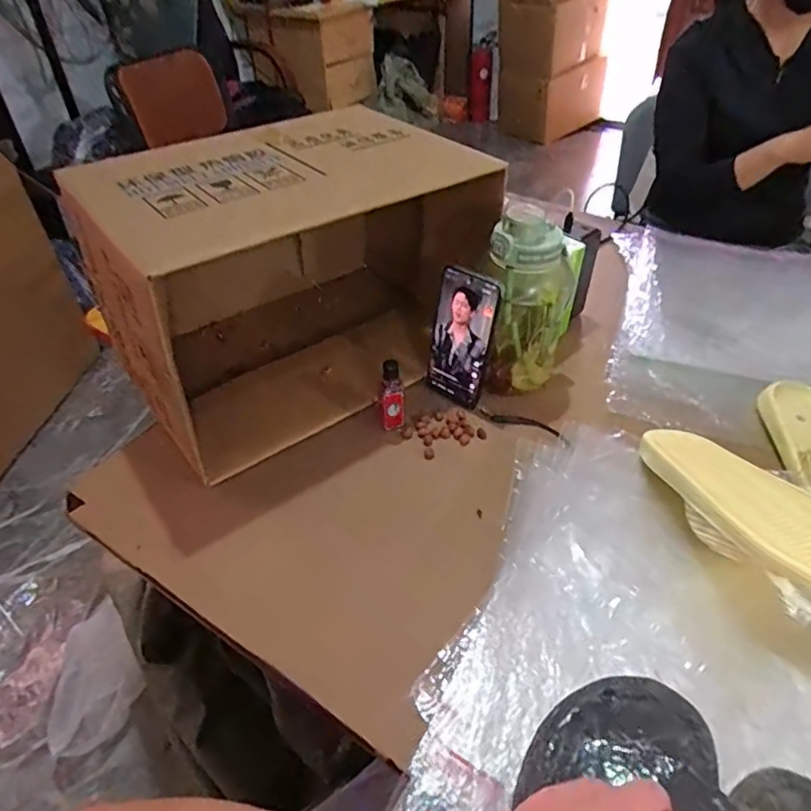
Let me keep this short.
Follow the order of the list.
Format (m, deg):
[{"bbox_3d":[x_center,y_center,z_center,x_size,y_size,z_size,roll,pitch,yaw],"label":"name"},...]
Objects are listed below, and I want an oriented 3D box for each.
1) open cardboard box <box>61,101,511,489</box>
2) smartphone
[{"bbox_3d":[-0.140,-0.150,0.673,0.370,0.263,0.283,-26,47,-25],"label":"open cardboard box"},{"bbox_3d":[0.061,-0.075,0.654,0.070,0.159,0.012,28,38,27],"label":"smartphone"}]

